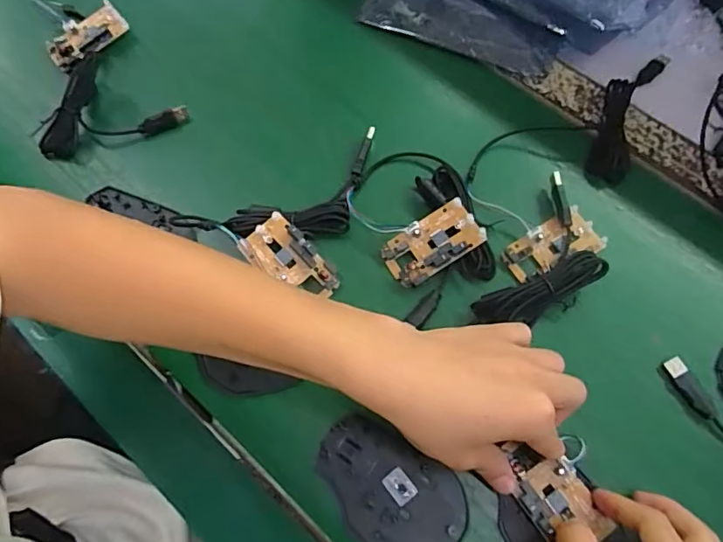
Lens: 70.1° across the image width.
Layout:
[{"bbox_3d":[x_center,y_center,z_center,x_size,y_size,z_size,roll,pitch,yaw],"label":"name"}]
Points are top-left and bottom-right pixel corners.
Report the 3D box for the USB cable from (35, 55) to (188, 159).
[{"bbox_3d":[-0.244,-0.143,0.468,0.131,0.034,0.105,33,72,14],"label":"USB cable"}]

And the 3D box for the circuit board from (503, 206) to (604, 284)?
[{"bbox_3d":[0.157,-0.020,0.426,0.080,0.014,0.039,-26,69,-9],"label":"circuit board"}]

